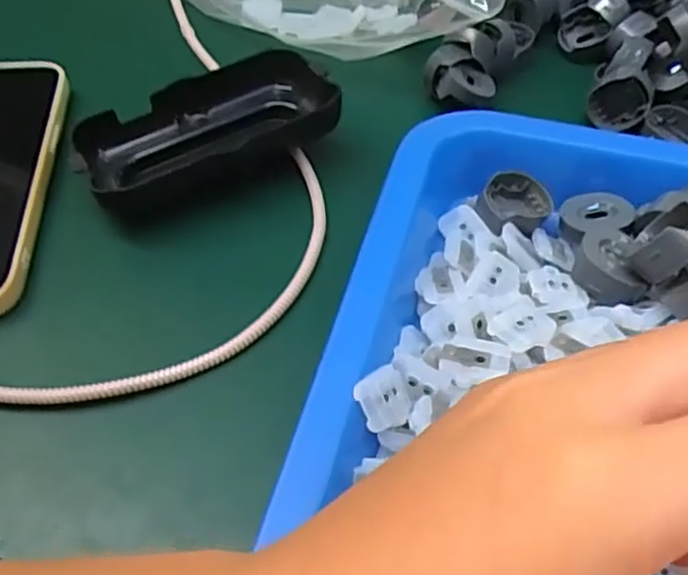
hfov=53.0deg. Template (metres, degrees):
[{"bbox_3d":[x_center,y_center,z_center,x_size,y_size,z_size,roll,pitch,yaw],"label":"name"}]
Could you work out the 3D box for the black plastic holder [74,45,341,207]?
[{"bbox_3d":[-0.059,-0.068,0.296,0.106,0.024,0.048,-25,55,-21],"label":"black plastic holder"}]

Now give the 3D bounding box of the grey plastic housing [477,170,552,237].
[{"bbox_3d":[0.069,-0.034,0.278,0.030,0.012,0.027,-4,50,-5],"label":"grey plastic housing"}]

